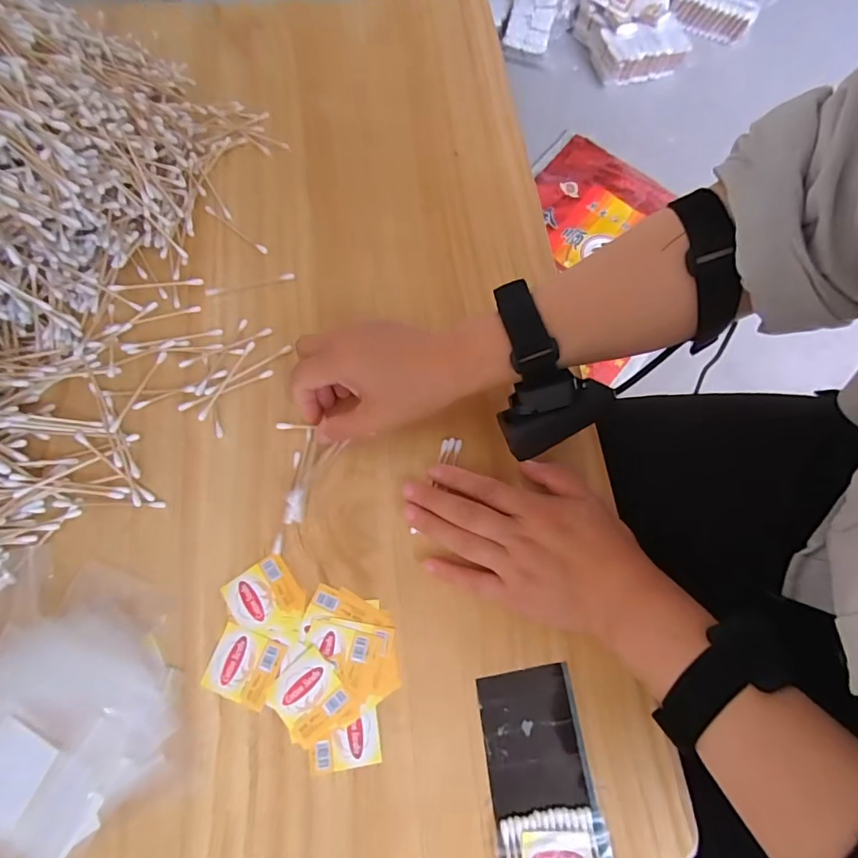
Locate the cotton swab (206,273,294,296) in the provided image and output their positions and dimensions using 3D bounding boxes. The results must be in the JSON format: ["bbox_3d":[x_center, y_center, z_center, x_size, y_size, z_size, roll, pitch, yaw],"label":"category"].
[{"bbox_3d":[-0.145,-0.118,0.388,0.071,0.004,0.006,-16,72,-7],"label":"cotton swab"}]

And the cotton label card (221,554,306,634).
[{"bbox_3d":[-0.108,0.110,0.311,0.042,0.004,0.042,-34,76,-12],"label":"cotton label card"}]

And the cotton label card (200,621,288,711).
[{"bbox_3d":[-0.116,0.148,0.297,0.042,0.004,0.039,20,72,5],"label":"cotton label card"}]

